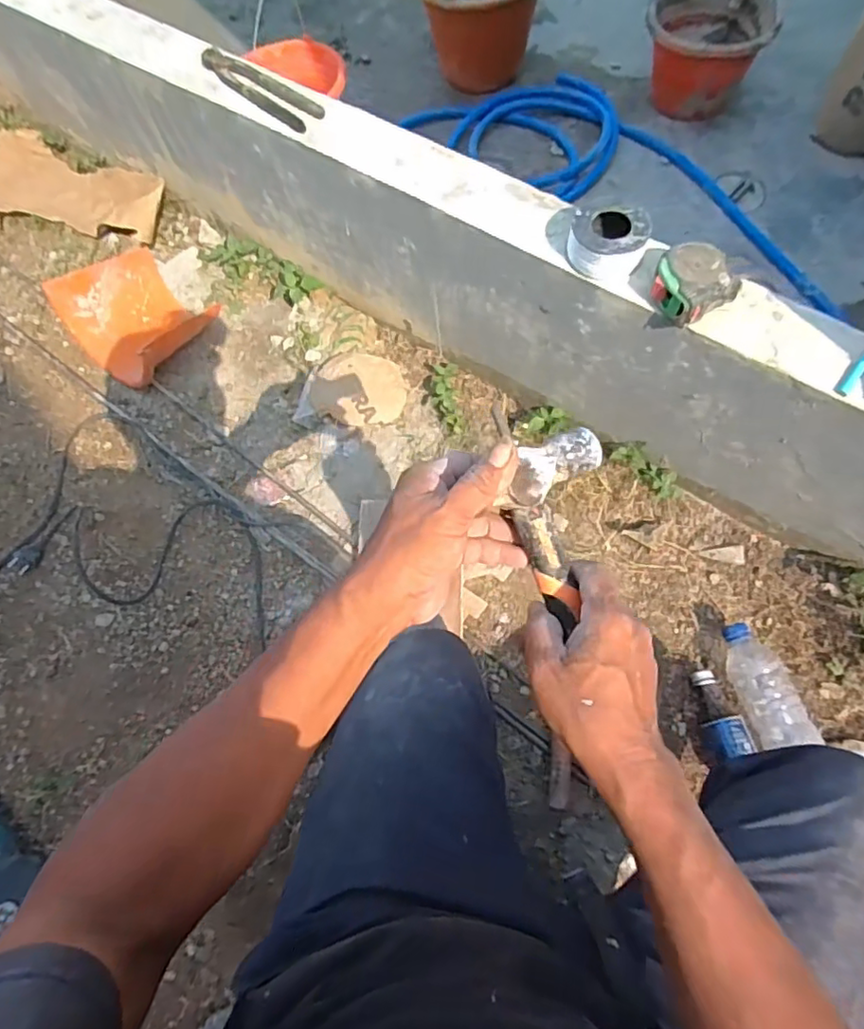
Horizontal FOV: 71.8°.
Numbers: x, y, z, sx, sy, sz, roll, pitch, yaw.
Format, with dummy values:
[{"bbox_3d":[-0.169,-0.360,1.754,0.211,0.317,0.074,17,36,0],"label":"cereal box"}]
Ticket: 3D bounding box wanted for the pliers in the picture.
[{"bbox_3d":[-0.241,-0.588,0.821,0.210,0.021,0.055,36,75,16],"label":"pliers"}]

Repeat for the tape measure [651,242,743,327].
[{"bbox_3d":[0.278,-0.248,0.639,0.074,0.042,0.079,-28,69,-7],"label":"tape measure"}]

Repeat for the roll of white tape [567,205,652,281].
[{"bbox_3d":[0.197,-0.310,0.673,0.087,0.046,0.069,13,70,9],"label":"roll of white tape"}]

